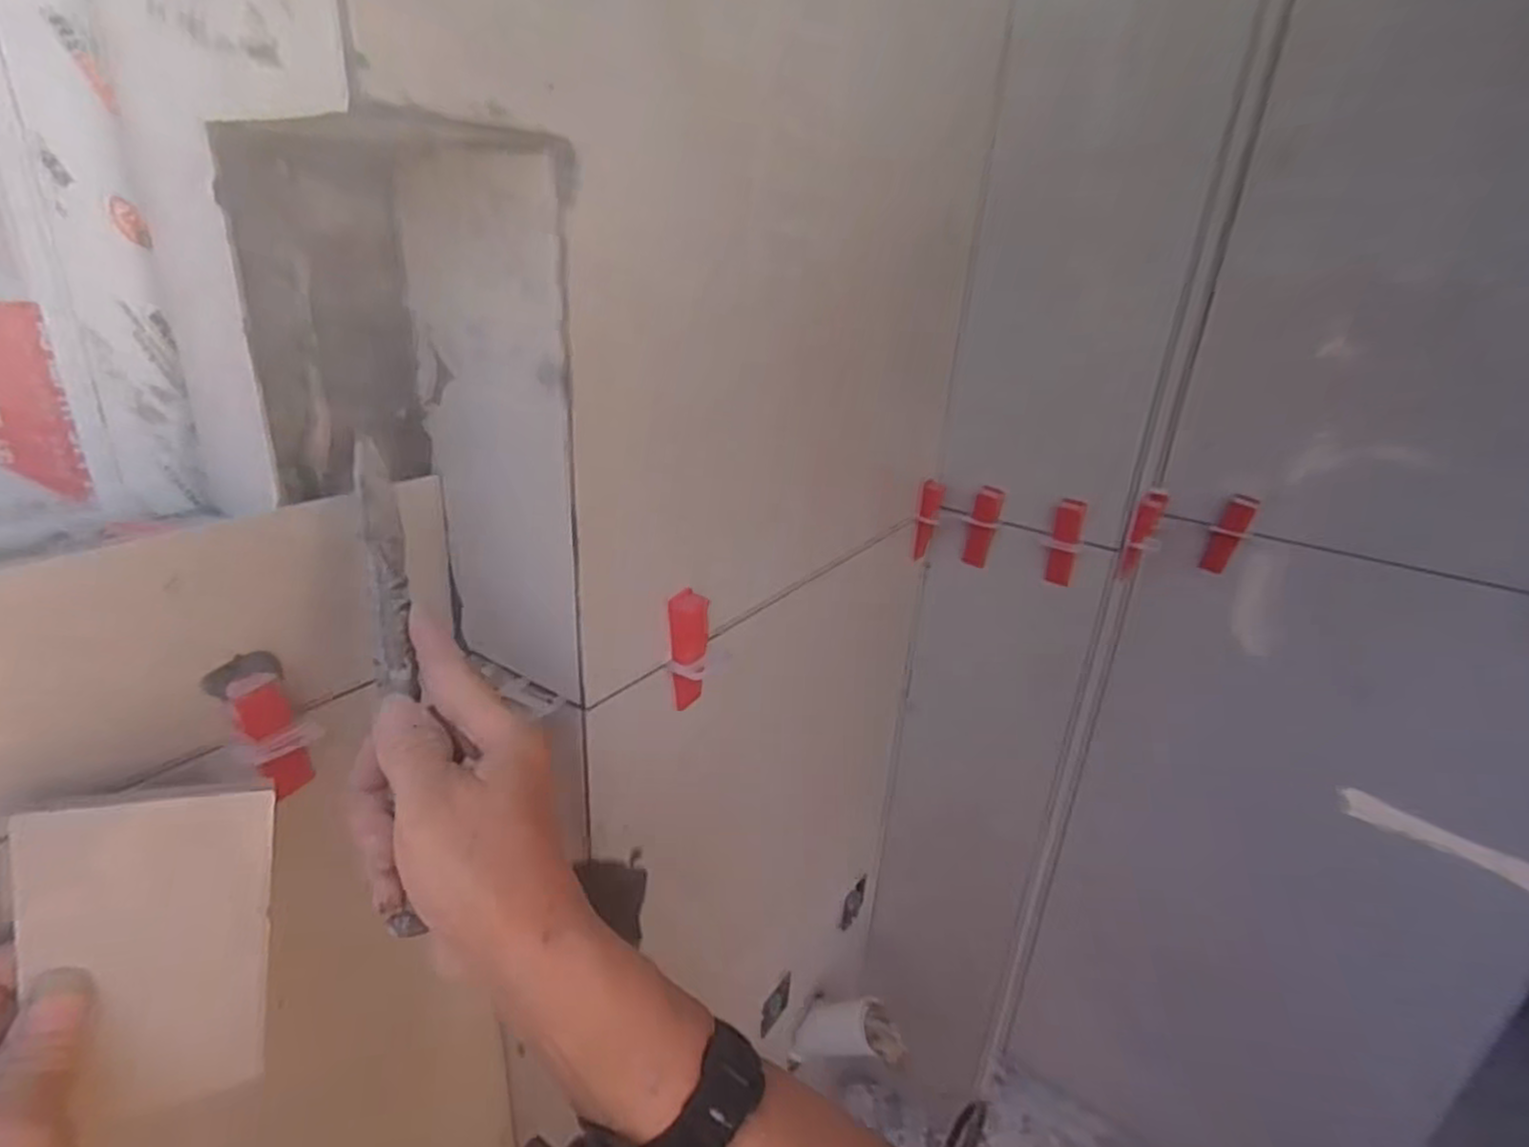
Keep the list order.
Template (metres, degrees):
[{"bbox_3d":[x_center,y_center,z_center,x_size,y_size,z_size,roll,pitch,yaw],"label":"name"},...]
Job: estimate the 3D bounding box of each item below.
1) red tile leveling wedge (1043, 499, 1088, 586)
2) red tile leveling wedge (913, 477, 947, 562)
[{"bbox_3d":[0.256,-0.027,0.653,0.027,0.078,0.016,14,26,23],"label":"red tile leveling wedge"},{"bbox_3d":[0.150,-0.049,0.698,0.021,0.071,0.025,9,24,11],"label":"red tile leveling wedge"}]

